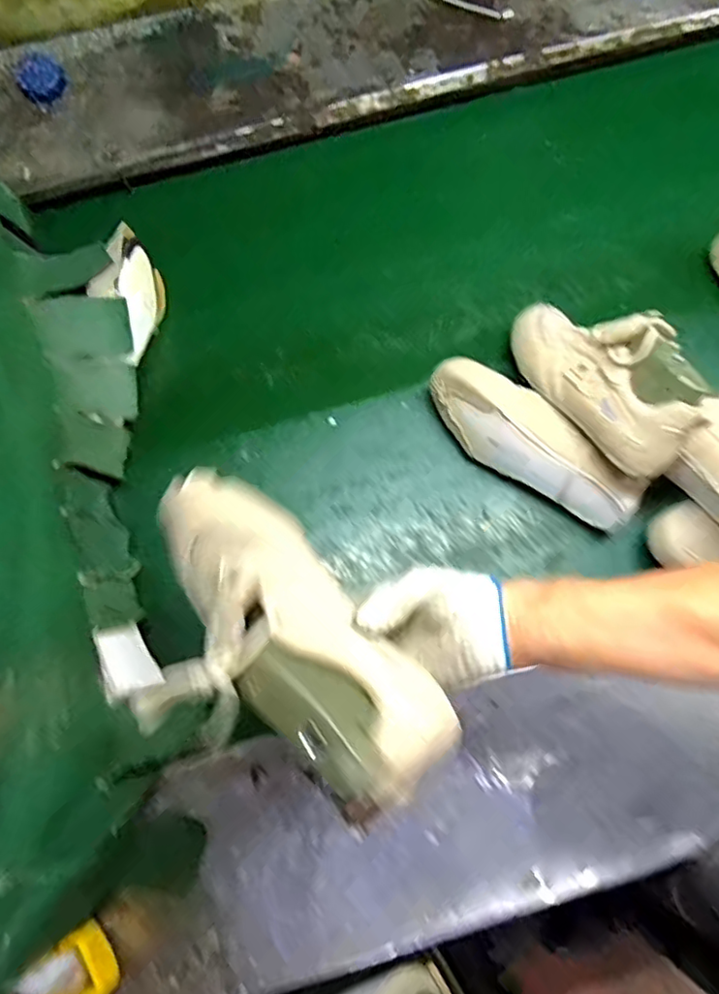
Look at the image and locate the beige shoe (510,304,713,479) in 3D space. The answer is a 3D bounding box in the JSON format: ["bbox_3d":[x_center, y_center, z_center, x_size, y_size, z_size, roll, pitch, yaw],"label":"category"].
[{"bbox_3d":[0.266,-0.154,0.698,0.116,0.101,0.273,-29,48,-6],"label":"beige shoe"}]

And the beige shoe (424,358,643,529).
[{"bbox_3d":[0.206,-0.067,0.731,0.275,0.077,0.084,34,78,10],"label":"beige shoe"}]

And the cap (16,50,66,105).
[{"bbox_3d":[-0.445,-0.586,0.861,0.062,0.015,0.074,-37,77,-8],"label":"cap"}]

